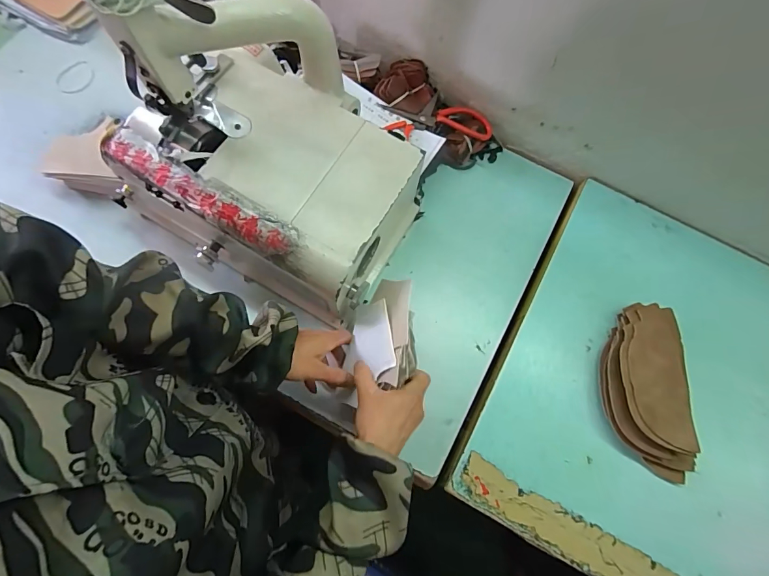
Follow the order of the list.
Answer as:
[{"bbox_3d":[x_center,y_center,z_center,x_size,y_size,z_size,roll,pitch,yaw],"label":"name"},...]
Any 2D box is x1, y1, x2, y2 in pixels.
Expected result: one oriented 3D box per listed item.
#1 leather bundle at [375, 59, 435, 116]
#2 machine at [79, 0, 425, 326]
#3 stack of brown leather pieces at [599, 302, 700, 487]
[{"bbox_3d":[0.038,-0.326,0.610,0.076,0.032,0.088,32,71,1],"label":"leather bundle"},{"bbox_3d":[-0.140,-0.178,0.451,0.360,0.306,0.258,29,73,3],"label":"machine"},{"bbox_3d":[0.354,0.135,0.509,0.101,0.069,0.231,-1,72,0],"label":"stack of brown leather pieces"}]

